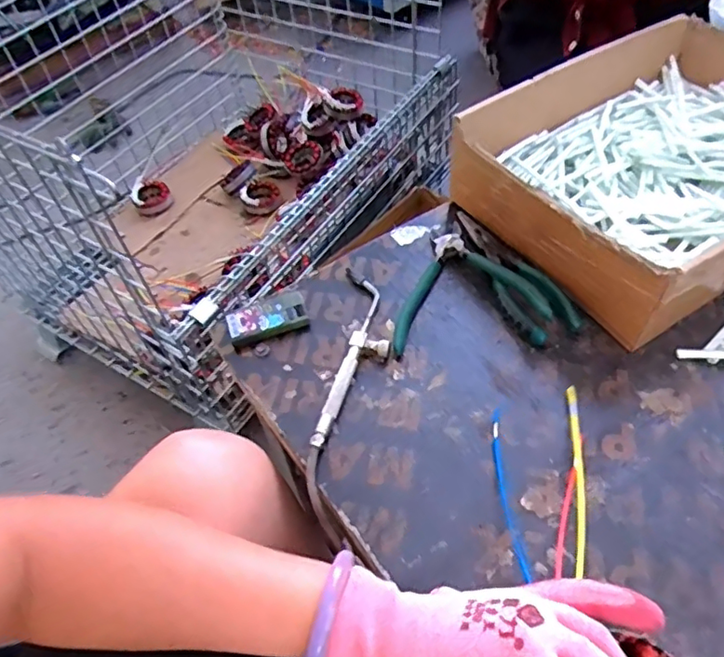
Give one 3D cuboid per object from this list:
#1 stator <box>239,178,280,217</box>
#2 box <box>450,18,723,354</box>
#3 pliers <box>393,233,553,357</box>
[{"bbox_3d":[-0.228,-0.295,1.320,0.082,0.034,0.095,-18,52,-9],"label":"stator"},{"bbox_3d":[0.277,-0.151,0.546,0.327,0.096,0.241,-28,55,-17],"label":"box"},{"bbox_3d":[0.083,-0.039,0.502,0.123,0.026,0.115,-6,51,0],"label":"pliers"}]

